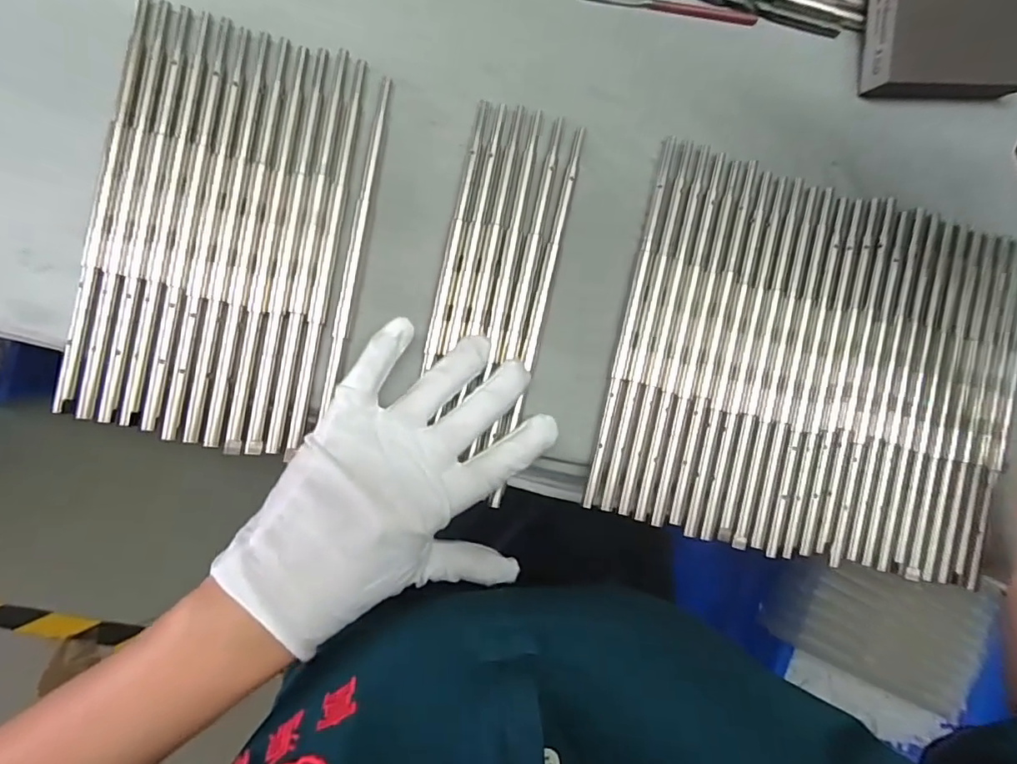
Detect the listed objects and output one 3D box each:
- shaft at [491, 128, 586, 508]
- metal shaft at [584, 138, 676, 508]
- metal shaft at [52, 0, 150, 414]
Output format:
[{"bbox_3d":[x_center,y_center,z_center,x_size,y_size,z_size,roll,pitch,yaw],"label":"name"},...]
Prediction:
[{"bbox_3d":[0.017,-0.037,0.302,0.009,0.008,0.211,13,86,-7],"label":"shaft"},{"bbox_3d":[0.069,-0.035,0.304,0.007,0.004,0.209,14,86,-7],"label":"metal shaft"},{"bbox_3d":[-0.201,-0.090,0.272,0.010,0.004,0.208,9,86,-8],"label":"metal shaft"}]

